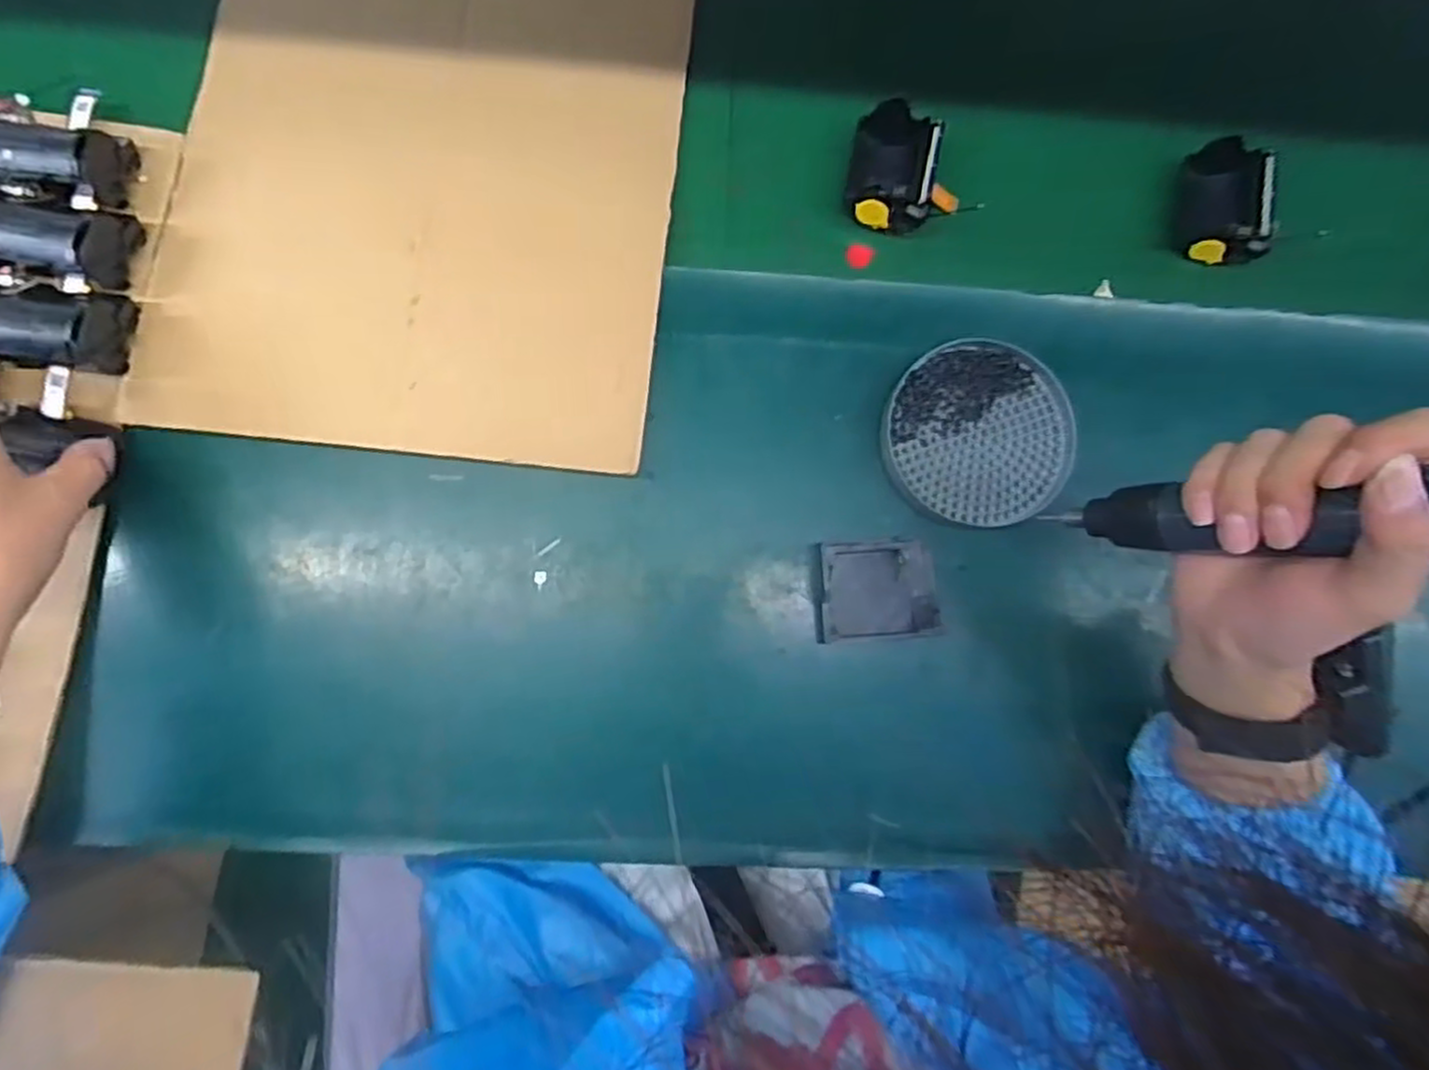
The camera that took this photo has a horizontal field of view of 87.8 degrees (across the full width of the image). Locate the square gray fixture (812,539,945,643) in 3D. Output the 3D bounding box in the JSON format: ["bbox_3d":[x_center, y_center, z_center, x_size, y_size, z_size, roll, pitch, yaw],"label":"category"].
[{"bbox_3d":[0.096,0.032,0.441,0.072,0.017,0.058,-4,82,-6],"label":"square gray fixture"}]

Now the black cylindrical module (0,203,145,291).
[{"bbox_3d":[-0.373,-0.168,0.422,0.068,0.042,0.045,9,87,-3],"label":"black cylindrical module"}]

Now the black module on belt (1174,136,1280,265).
[{"bbox_3d":[0.336,-0.222,0.493,0.051,0.044,0.079,14,86,-2],"label":"black module on belt"}]

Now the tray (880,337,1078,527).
[{"bbox_3d":[0.160,-0.063,0.456,0.113,0.025,0.111,6,81,-4],"label":"tray"}]

